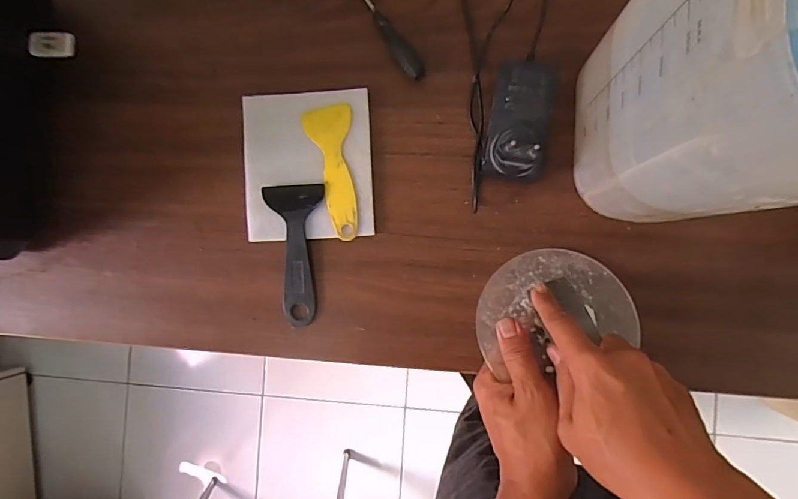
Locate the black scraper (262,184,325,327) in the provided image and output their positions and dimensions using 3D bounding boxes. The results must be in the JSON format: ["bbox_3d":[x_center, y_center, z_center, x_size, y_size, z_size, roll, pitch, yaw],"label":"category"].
[{"bbox_3d":[-0.096,0.006,0.436,0.052,0.006,0.132,-2,92,4],"label":"black scraper"}]

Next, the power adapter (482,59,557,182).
[{"bbox_3d":[0.105,-0.112,0.396,0.054,0.063,0.103,9,93,2],"label":"power adapter"}]

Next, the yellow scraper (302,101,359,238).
[{"bbox_3d":[-0.057,-0.071,0.434,0.043,0.004,0.123,-11,91,4],"label":"yellow scraper"}]

